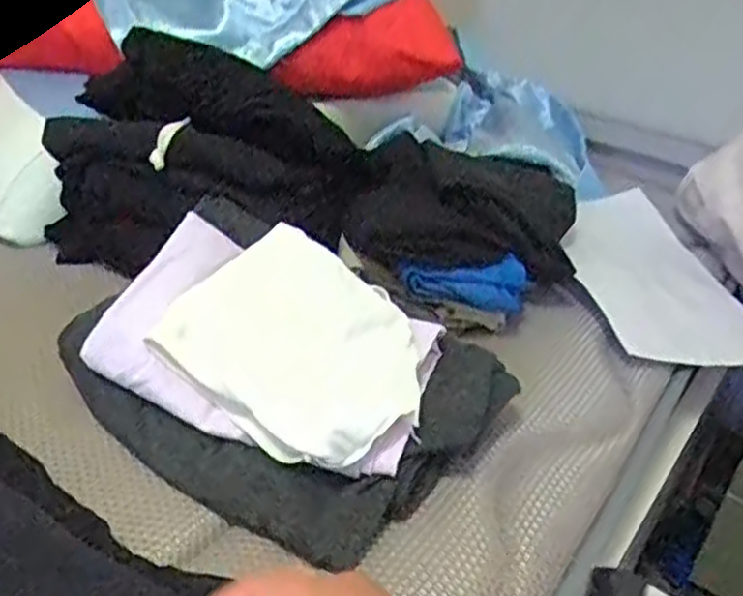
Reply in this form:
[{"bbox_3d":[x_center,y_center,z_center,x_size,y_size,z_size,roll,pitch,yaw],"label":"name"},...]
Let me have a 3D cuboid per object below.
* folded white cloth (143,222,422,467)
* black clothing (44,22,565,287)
[{"bbox_3d":[-0.043,0.030,0.497,0.163,0.023,0.129,32,59,22],"label":"folded white cloth"},{"bbox_3d":[-0.049,-0.119,0.681,0.448,0.167,0.229,12,31,9],"label":"black clothing"}]

